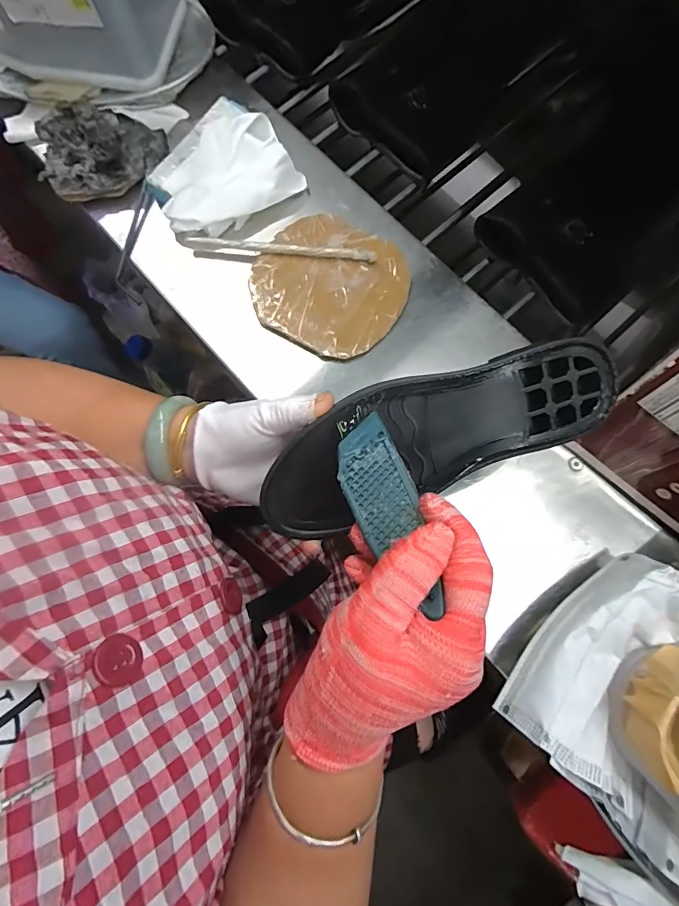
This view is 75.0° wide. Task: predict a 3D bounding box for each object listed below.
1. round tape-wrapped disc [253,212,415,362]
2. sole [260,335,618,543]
[{"bbox_3d":[-0.010,-0.171,0.453,0.149,0.012,0.139,0,78,1],"label":"round tape-wrapped disc"},{"bbox_3d":[0.061,-0.012,0.286,0.231,0.028,0.077,-21,105,2],"label":"sole"}]

